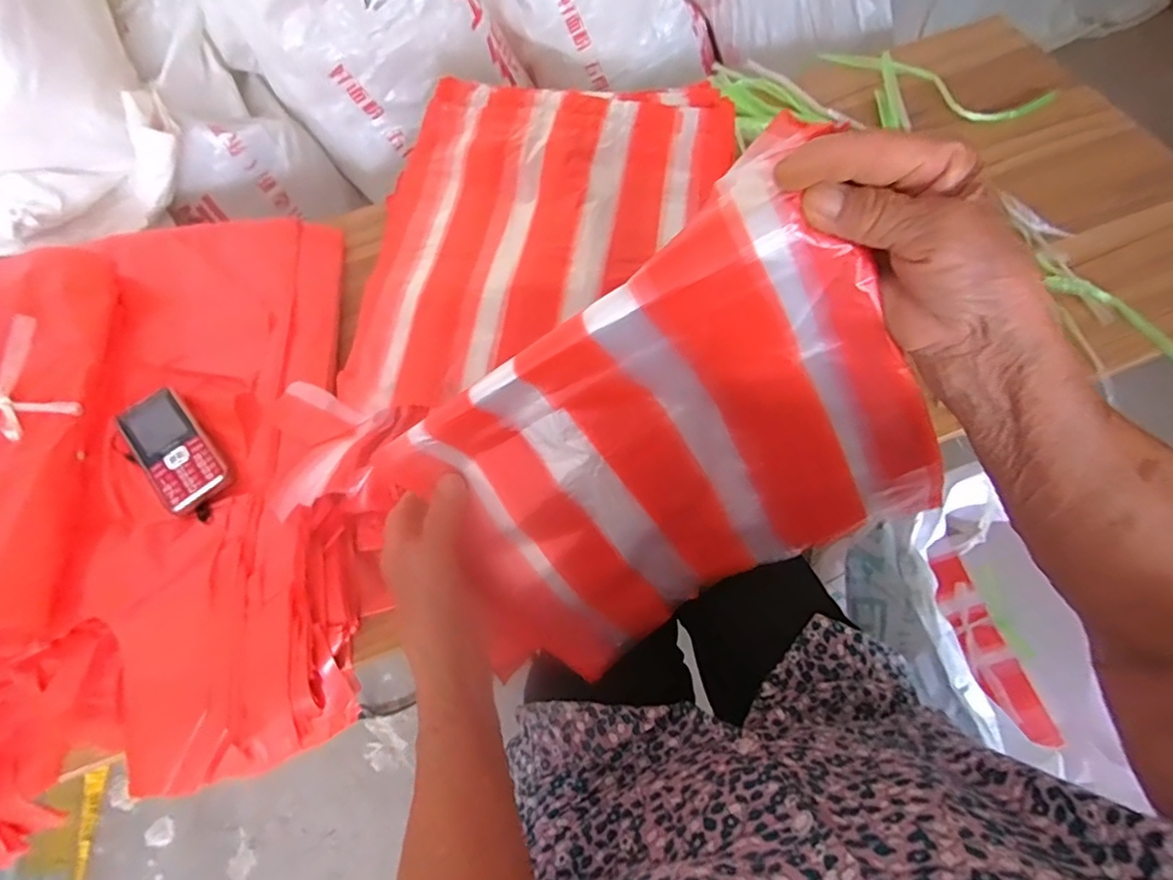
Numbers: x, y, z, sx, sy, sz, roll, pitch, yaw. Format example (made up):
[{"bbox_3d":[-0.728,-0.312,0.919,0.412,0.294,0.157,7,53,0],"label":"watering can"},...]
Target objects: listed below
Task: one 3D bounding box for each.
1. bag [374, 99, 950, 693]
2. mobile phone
[{"bbox_3d":[0.046,0.023,0.363,0.303,0.250,0.054,-35,31,23],"label":"bag"},{"bbox_3d":[-0.361,0.006,0.503,0.055,0.010,0.126,-42,70,-16],"label":"mobile phone"}]

